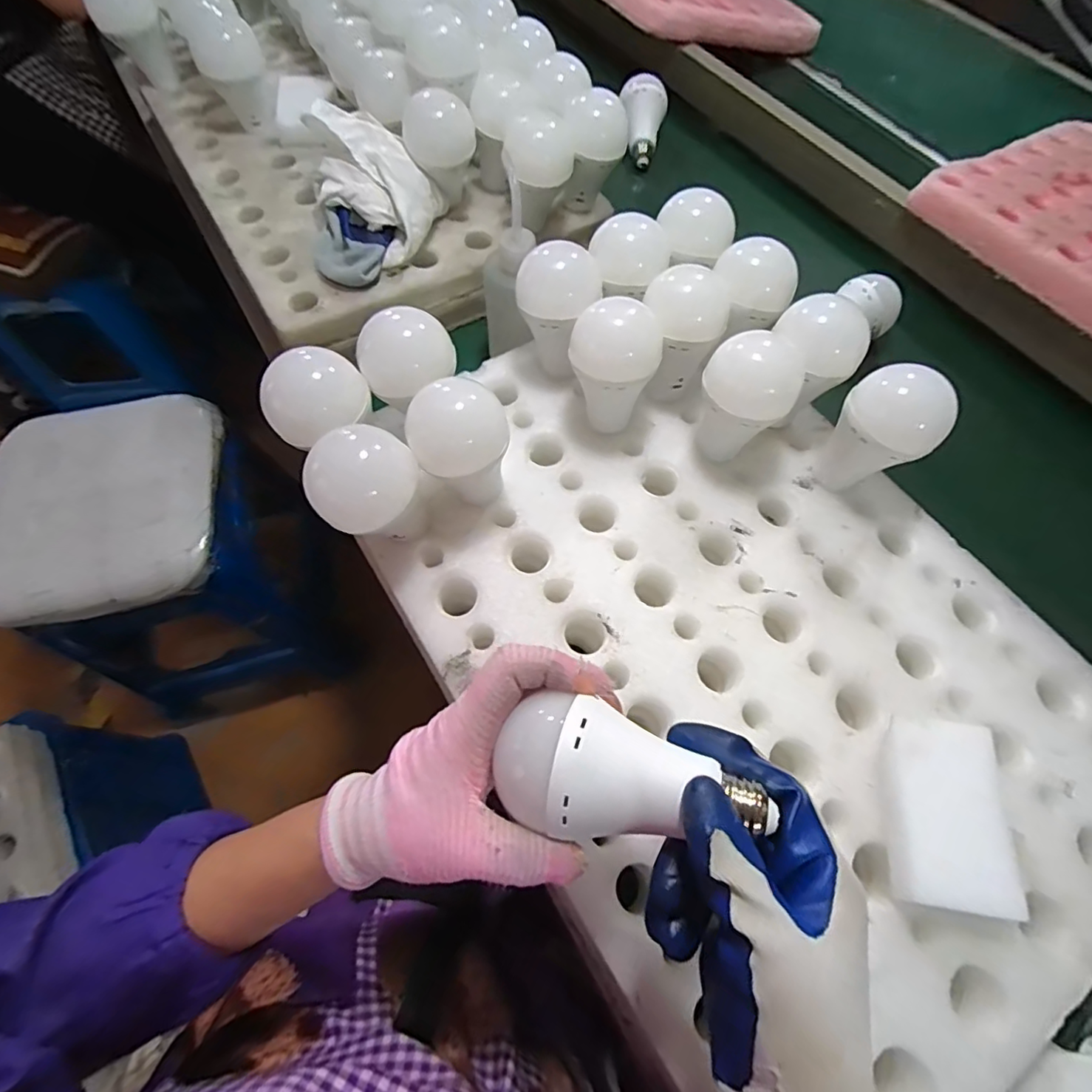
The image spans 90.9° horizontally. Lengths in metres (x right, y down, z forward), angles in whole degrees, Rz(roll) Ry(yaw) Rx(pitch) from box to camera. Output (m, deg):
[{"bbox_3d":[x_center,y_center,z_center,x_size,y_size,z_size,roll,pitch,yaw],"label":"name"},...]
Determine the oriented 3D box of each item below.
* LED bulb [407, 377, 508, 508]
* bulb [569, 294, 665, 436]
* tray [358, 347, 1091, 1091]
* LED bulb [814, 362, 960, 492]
[{"bbox_3d":[-0.058,-0.066,0.372,0.062,0.087,0.058,1,65,-2],"label":"LED bulb"},{"bbox_3d":[0.050,-0.134,0.407,0.061,0.084,0.058,1,65,-2],"label":"bulb"},{"bbox_3d":[0.126,0.051,0.364,0.366,0.028,0.511,-30,69,-15],"label":"tray"},{"bbox_3d":[0.235,-0.075,0.387,0.064,0.085,0.068,36,69,14],"label":"LED bulb"}]

